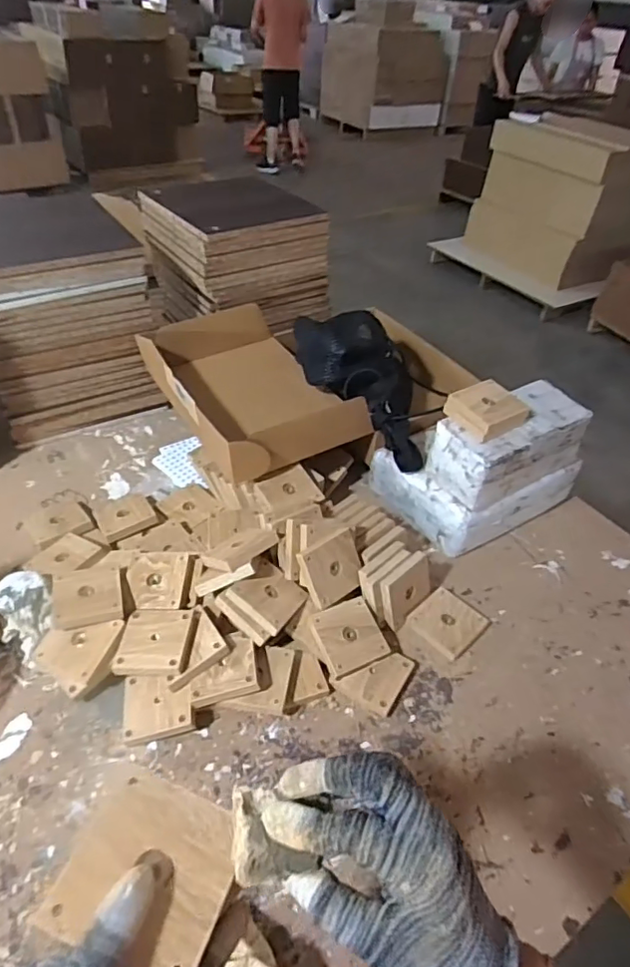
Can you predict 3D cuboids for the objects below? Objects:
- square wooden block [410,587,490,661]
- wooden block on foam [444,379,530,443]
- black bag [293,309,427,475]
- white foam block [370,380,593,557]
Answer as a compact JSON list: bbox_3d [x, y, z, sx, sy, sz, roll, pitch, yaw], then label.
[{"bbox_3d":[0.188,0.193,0.781,0.083,0.011,0.095,36,51,28],"label":"square wooden block"},{"bbox_3d":[0.246,-0.110,0.814,0.091,0.038,0.086,-20,48,-25],"label":"wooden block on foam"},{"bbox_3d":[0.114,-0.168,0.961,0.182,0.109,0.339,-19,62,-24],"label":"black bag"},{"bbox_3d":[0.267,-0.045,0.910,0.268,0.193,0.208,-23,49,-27],"label":"white foam block"}]

